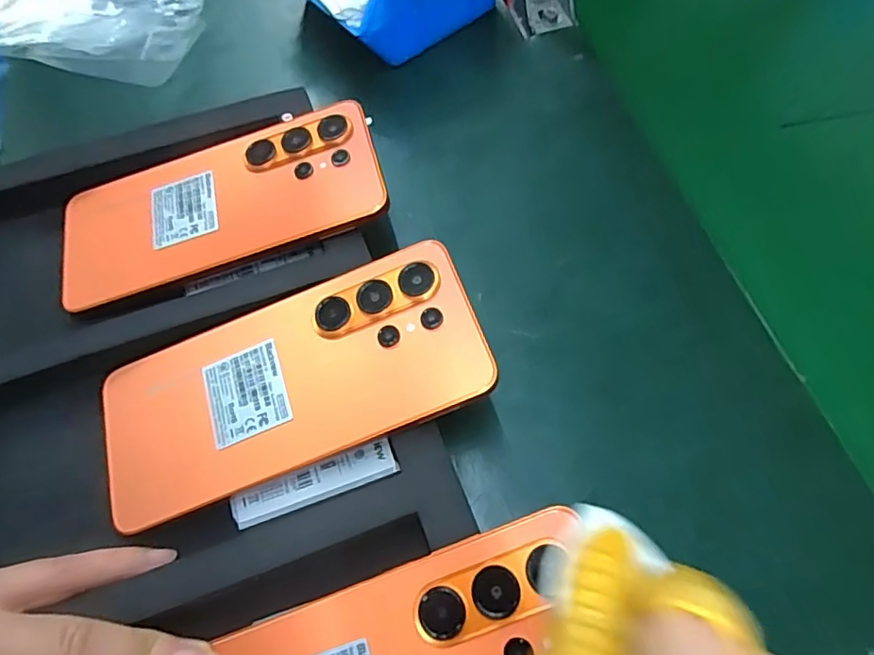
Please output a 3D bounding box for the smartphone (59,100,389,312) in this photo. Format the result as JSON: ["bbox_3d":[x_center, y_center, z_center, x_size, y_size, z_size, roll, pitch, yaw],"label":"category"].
[{"bbox_3d":[-0.112,-0.064,0.286,0.167,0.006,0.074,-17,65,2],"label":"smartphone"}]

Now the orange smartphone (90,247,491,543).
[{"bbox_3d":[-0.064,0.022,0.240,0.168,0.006,0.078,-21,64,3],"label":"orange smartphone"}]

